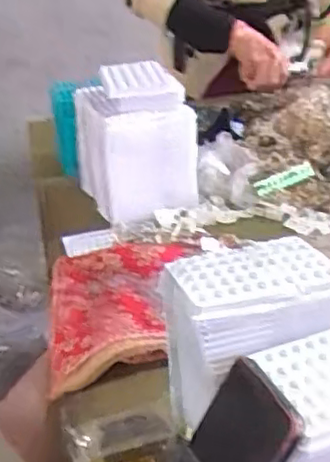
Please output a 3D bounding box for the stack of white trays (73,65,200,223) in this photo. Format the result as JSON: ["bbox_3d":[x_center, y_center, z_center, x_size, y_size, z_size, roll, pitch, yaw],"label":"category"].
[{"bbox_3d":[-0.044,-0.131,0.956,0.152,0.183,0.173,-10,28,-9],"label":"stack of white trays"}]

